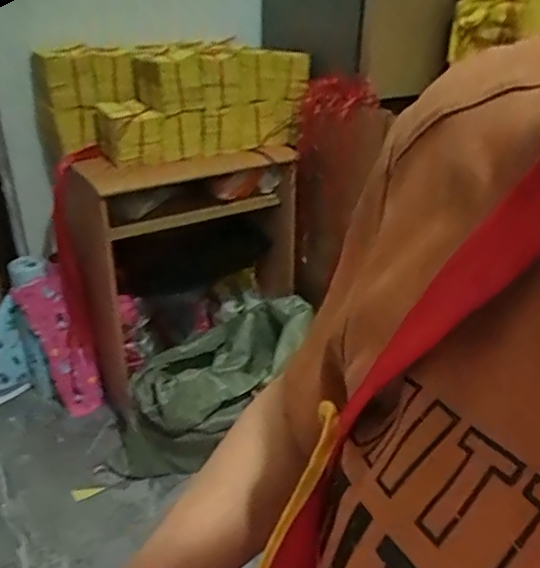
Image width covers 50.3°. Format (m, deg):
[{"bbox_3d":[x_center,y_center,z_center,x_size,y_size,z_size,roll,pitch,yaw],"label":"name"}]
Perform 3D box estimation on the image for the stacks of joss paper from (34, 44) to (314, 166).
[{"bbox_3d":[-0.247,-0.547,1.663,0.776,0.268,0.366,-23,36,-36],"label":"stacks of joss paper"}]

